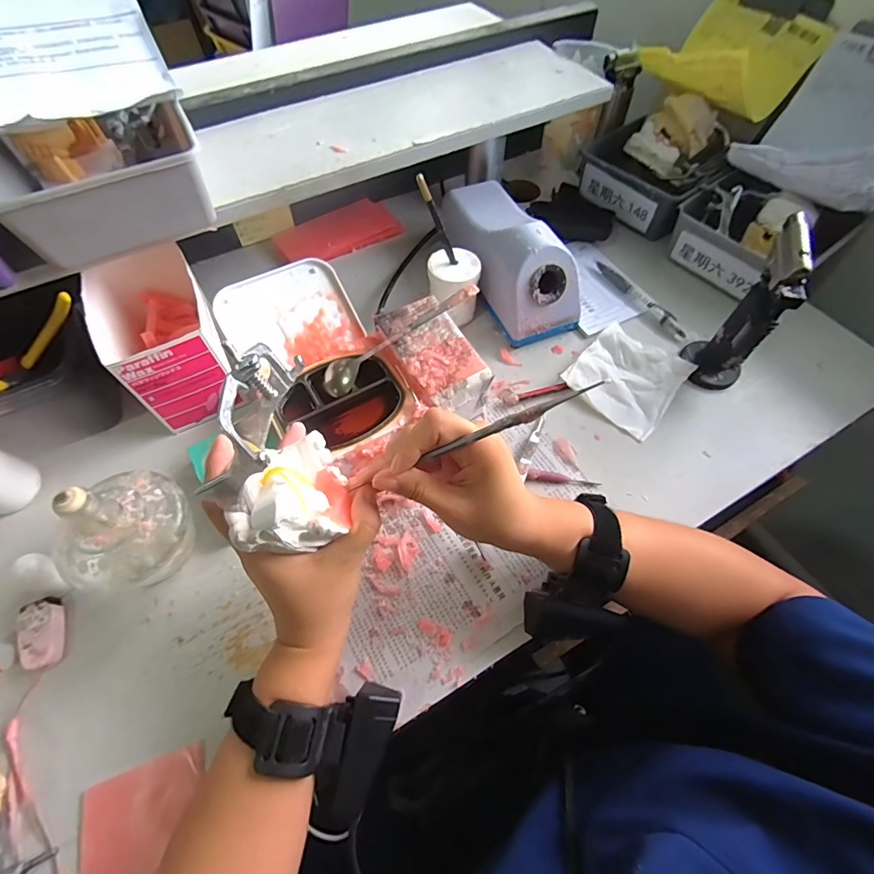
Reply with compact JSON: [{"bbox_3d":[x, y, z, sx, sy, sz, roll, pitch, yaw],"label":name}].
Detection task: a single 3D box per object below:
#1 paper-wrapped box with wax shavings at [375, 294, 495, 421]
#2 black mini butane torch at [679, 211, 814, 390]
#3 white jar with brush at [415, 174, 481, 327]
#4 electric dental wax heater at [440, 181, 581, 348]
[{"bbox_3d":[-0.002,-0.071,0.424,0.063,0.056,0.112,-28,64,-14],"label":"paper-wrapped box with wax shavings"},{"bbox_3d":[0.289,-0.114,0.408,0.047,0.155,0.076,1,58,-1],"label":"black mini butane torch"},{"bbox_3d":[0.016,-0.187,0.437,0.054,0.158,0.059,0,60,0],"label":"white jar with brush"},{"bbox_3d":[0.077,-0.218,0.502,0.081,0.084,0.212,-20,62,-11],"label":"electric dental wax heater"}]

